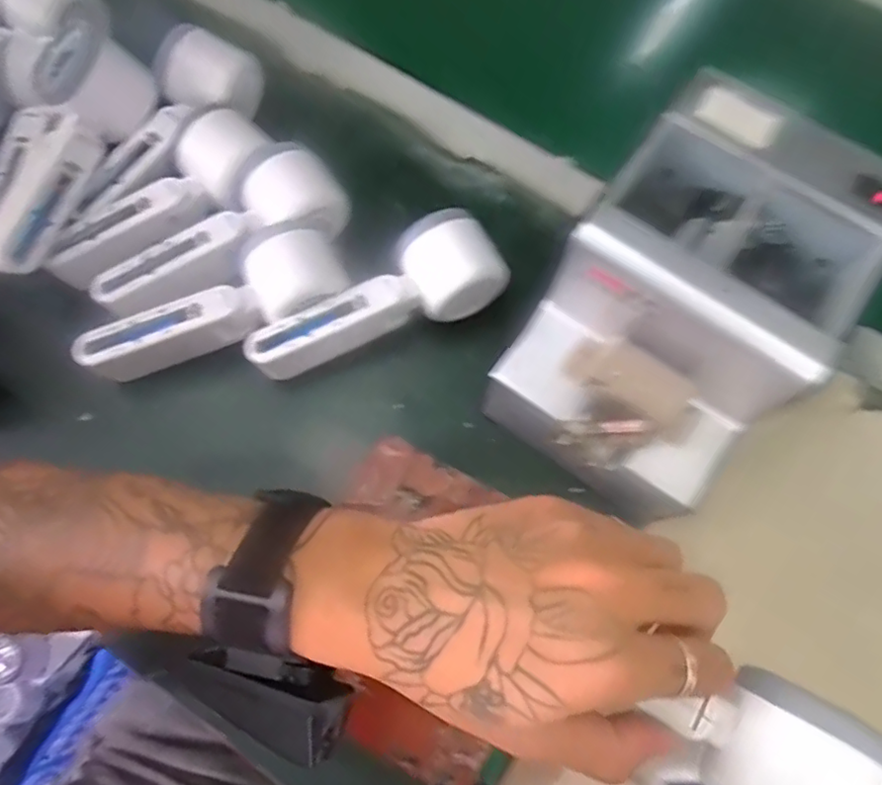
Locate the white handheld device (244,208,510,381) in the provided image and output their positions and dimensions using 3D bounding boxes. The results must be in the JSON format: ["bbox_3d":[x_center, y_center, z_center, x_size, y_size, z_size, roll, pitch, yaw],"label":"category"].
[{"bbox_3d":[-0.042,-0.056,0.389,0.169,0.061,0.055,-26,74,-9],"label":"white handheld device"}]

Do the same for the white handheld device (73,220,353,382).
[{"bbox_3d":[-0.143,-0.053,0.380,0.168,0.044,0.051,-26,74,-9],"label":"white handheld device"}]

